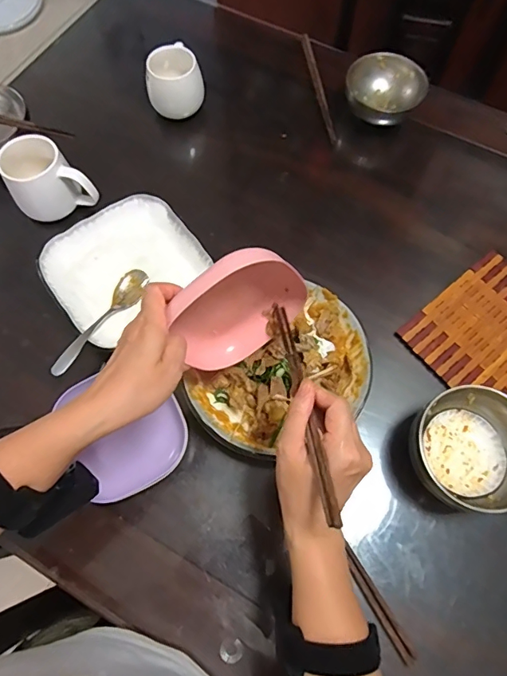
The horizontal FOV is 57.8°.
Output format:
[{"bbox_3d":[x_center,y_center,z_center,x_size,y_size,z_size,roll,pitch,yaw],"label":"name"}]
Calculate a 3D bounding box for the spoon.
[{"bbox_3d":[-0.195,-0.025,0.590,0.033,0.014,0.179,28,57,11],"label":"spoon"}]

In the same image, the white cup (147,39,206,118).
[{"bbox_3d":[-0.127,-0.410,0.733,0.088,0.082,0.081,-14,68,-6],"label":"white cup"}]

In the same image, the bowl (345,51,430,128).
[{"bbox_3d":[0.212,-0.404,0.747,0.119,0.061,0.119,0,67,0],"label":"bowl"}]

